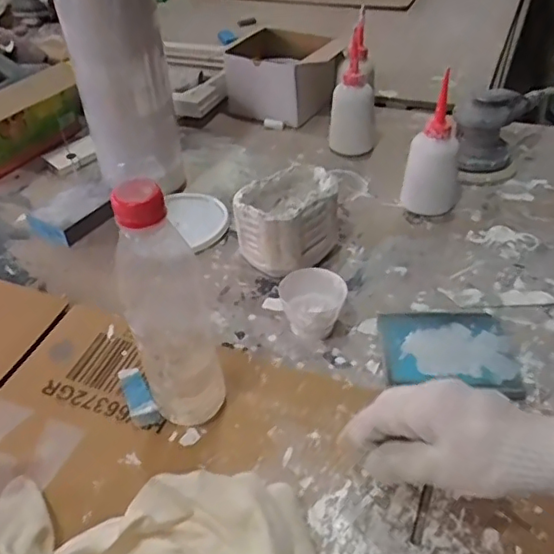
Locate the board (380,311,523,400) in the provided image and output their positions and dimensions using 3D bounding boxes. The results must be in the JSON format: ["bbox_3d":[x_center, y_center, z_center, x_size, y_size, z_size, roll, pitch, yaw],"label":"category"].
[{"bbox_3d":[0.161,0.068,0.548,0.118,0.017,0.096,1,40,3],"label":"board"}]

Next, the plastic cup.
[{"bbox_3d":[0.035,0.028,0.581,0.062,0.047,0.057,-1,40,1],"label":"plastic cup"}]

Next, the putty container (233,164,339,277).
[{"bbox_3d":[0.016,-0.063,0.654,0.080,0.086,0.118,26,47,28],"label":"putty container"}]

